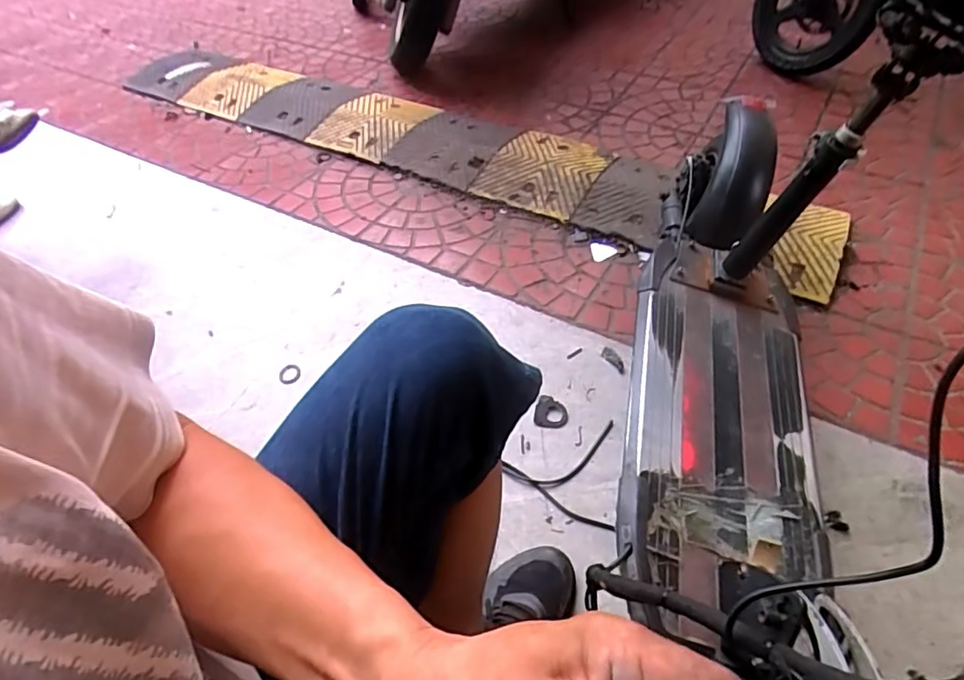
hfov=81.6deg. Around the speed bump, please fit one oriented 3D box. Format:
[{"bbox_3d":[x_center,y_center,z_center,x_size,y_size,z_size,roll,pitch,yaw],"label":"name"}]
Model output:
[{"bbox_3d":[-0.165,-0.530,1.406,1.982,0.044,0.310,21,60,20],"label":"speed bump"}]

